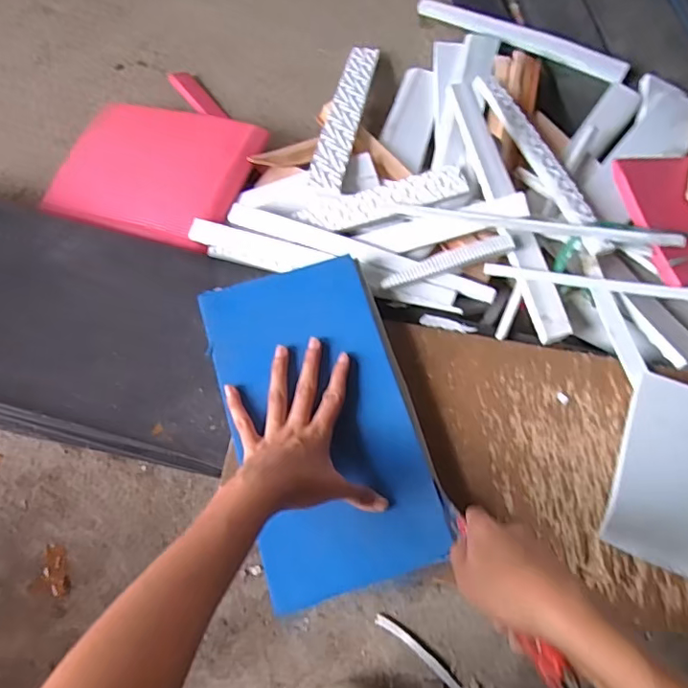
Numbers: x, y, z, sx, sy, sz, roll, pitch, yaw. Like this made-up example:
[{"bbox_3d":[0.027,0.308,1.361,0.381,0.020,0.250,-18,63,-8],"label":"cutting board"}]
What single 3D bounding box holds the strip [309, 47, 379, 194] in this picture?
[{"bbox_3d":[0.003,-0.279,0.649,0.039,0.009,0.274,10,56,4],"label":"strip"}]

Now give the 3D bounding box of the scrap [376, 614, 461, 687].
[{"bbox_3d":[0.073,0.283,0.483,0.111,0.004,0.013,41,73,15],"label":"scrap"}]

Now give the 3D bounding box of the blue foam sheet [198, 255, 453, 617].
[{"bbox_3d":[-0.019,0.061,0.474,0.155,0.016,0.283,-16,69,-6],"label":"blue foam sheet"}]

